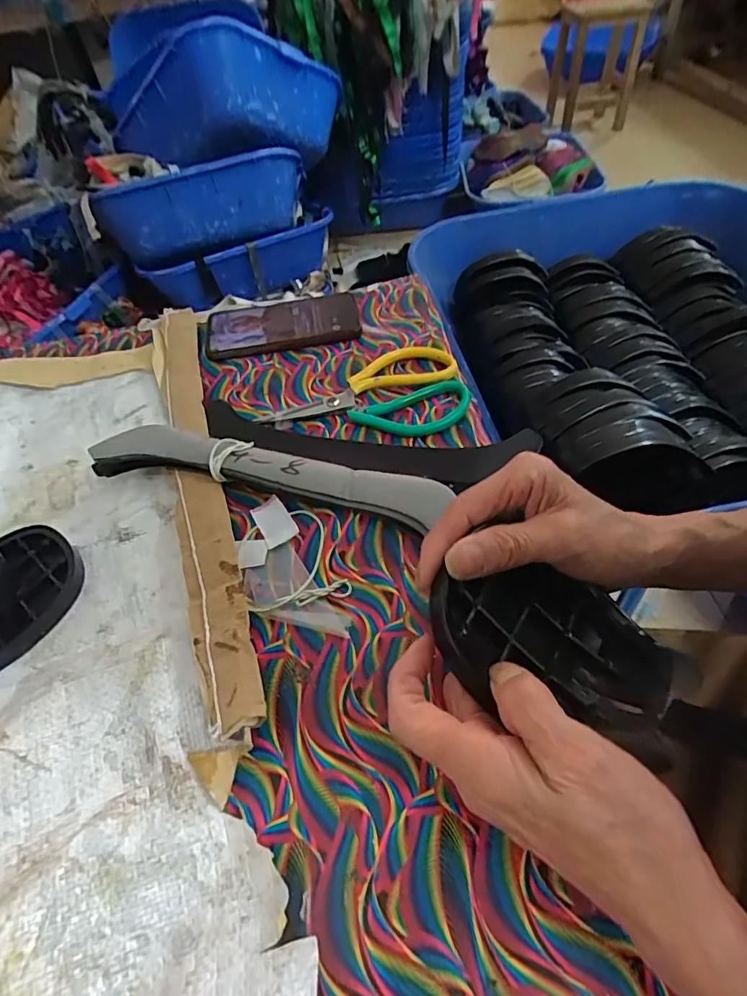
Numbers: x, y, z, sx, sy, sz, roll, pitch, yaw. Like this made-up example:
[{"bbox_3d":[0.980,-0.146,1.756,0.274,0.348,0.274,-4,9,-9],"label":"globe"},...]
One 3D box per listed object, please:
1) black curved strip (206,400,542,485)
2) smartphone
[{"bbox_3d":[-0.015,-0.047,0.423,0.288,0.016,0.059,9,55,13],"label":"black curved strip"},{"bbox_3d":[-0.097,-0.186,0.538,0.160,0.012,0.079,-13,53,-3],"label":"smartphone"}]

